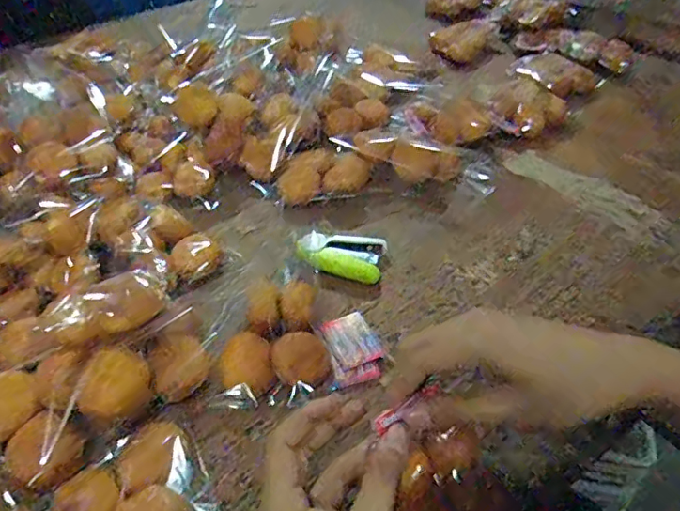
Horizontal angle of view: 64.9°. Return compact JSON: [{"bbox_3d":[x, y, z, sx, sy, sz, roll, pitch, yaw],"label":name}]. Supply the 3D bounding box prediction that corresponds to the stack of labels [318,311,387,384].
[{"bbox_3d":[0.012,0.077,0.451,0.044,0.010,0.064,-15,44,-11],"label":"stack of labels"}]

